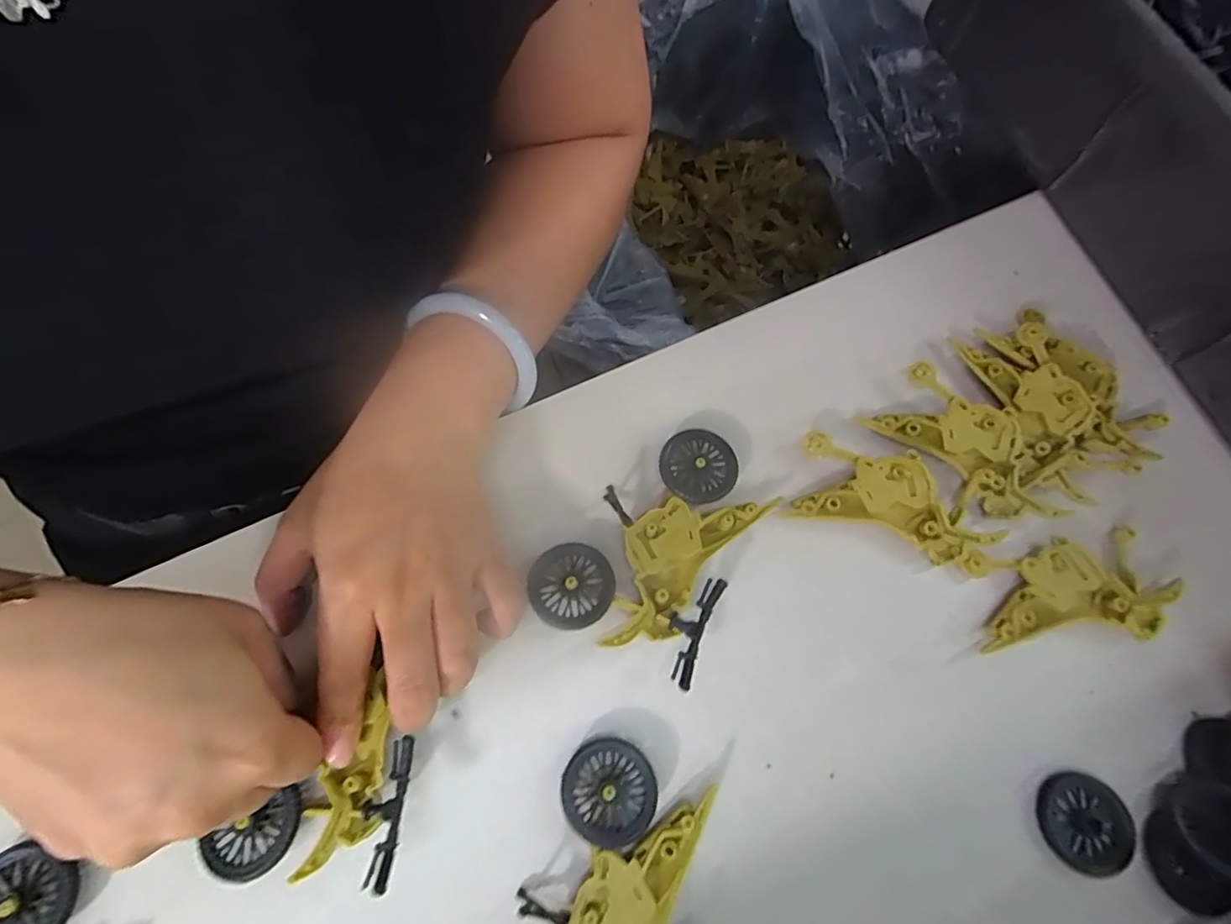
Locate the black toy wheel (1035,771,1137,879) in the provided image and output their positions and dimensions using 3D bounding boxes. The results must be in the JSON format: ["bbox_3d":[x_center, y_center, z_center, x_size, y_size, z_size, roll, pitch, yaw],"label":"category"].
[{"bbox_3d":[0.196,0.150,0.236,0.032,0.011,0.035,2,71,-5],"label":"black toy wheel"}]

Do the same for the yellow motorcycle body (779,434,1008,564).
[{"bbox_3d":[0.133,0.019,0.274,0.091,0.014,0.041,20,70,1],"label":"yellow motorcycle body"}]

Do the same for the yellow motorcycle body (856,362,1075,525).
[{"bbox_3d":[0.171,-0.006,0.282,0.051,0.018,0.092,-27,76,-14],"label":"yellow motorcycle body"}]

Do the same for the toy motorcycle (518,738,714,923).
[{"bbox_3d":[-0.004,0.168,0.211,0.075,0.020,0.111,4,68,0],"label":"toy motorcycle"}]

